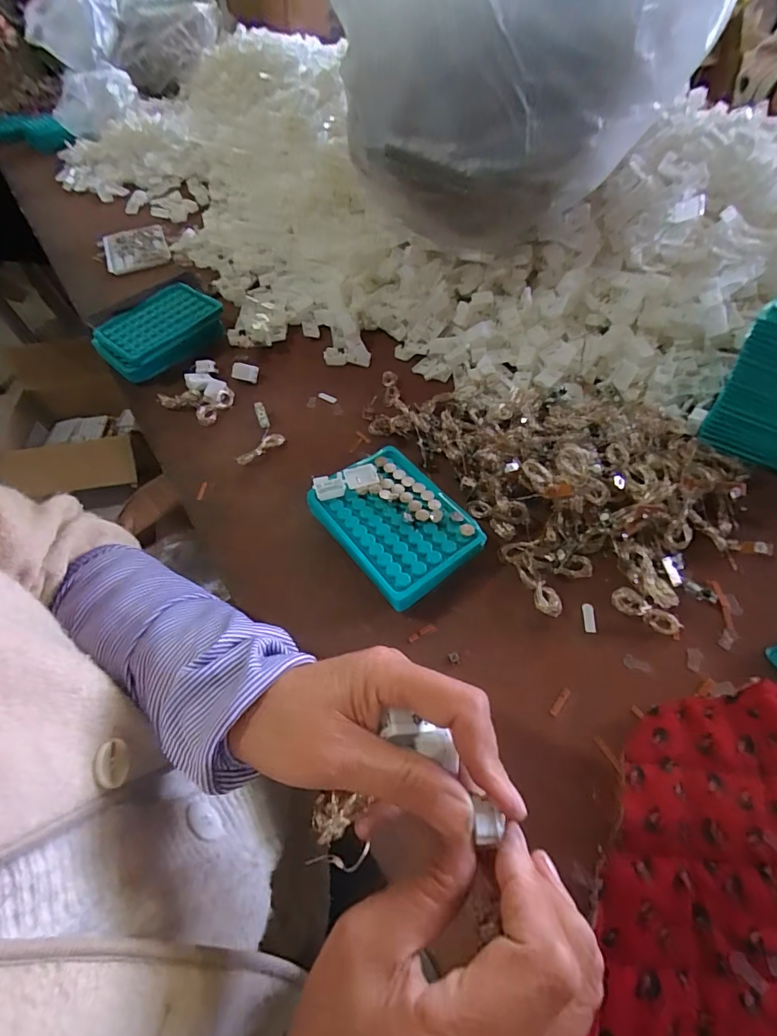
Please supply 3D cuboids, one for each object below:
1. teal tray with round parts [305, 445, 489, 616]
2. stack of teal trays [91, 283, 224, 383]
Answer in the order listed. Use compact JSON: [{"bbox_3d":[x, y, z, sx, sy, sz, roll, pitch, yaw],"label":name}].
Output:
[{"bbox_3d":[0.005,0.005,0.393,0.098,0.035,0.135,-33,58,-19],"label":"teal tray with round parts"},{"bbox_3d":[-0.284,-0.233,0.561,0.109,0.033,0.142,30,61,23],"label":"stack of teal trays"}]

